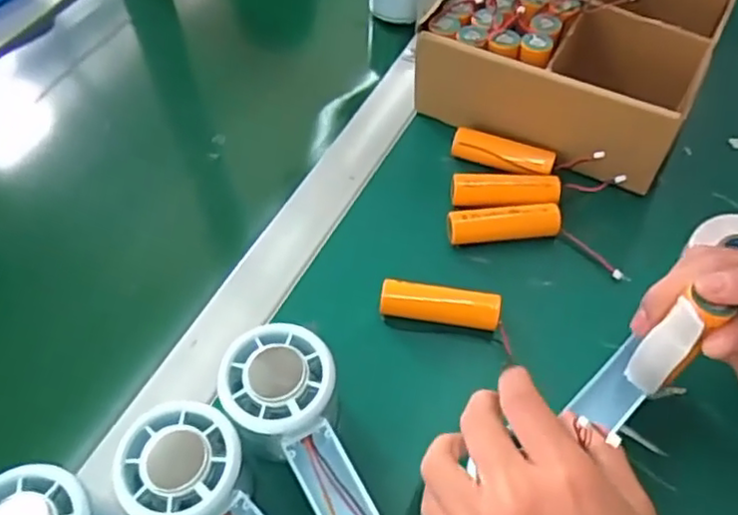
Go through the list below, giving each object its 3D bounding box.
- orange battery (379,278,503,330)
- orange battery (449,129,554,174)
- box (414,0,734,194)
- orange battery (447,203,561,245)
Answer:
[{"bbox_3d":[0.043,0.030,0.399,0.071,0.019,0.019,8,56,6],"label":"orange battery"},{"bbox_3d":[0.094,-0.071,0.462,0.070,0.020,0.023,13,57,9],"label":"orange battery"},{"bbox_3d":[0.161,-0.168,0.494,0.186,0.079,0.233,25,60,17],"label":"box"},{"bbox_3d":[0.088,-0.021,0.431,0.072,0.021,0.020,-7,56,-4],"label":"orange battery"}]

